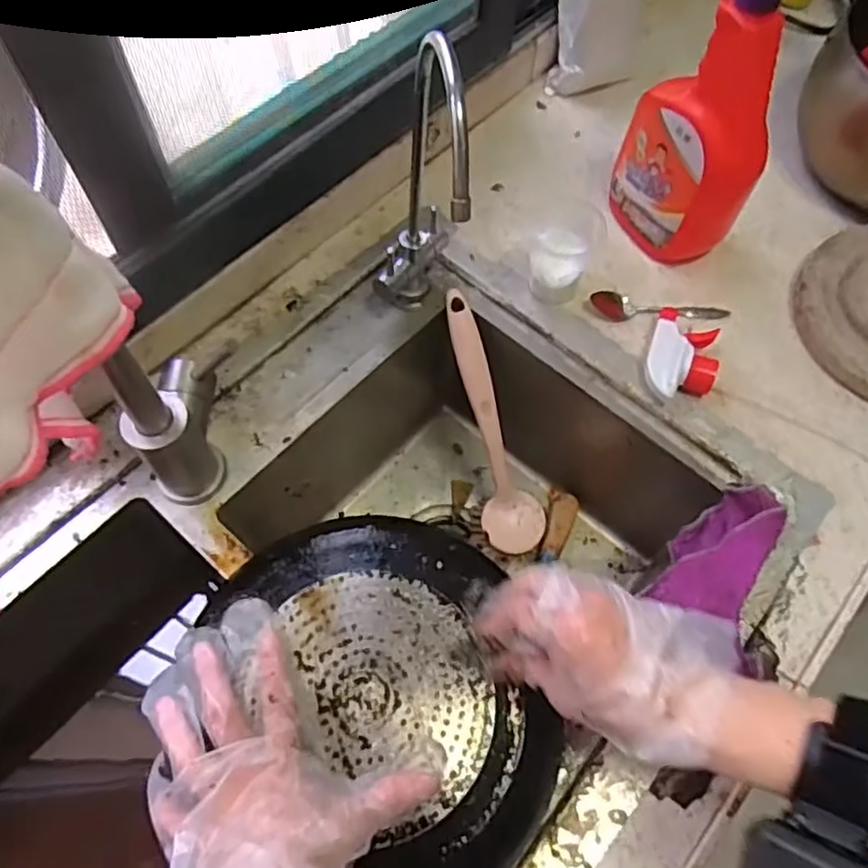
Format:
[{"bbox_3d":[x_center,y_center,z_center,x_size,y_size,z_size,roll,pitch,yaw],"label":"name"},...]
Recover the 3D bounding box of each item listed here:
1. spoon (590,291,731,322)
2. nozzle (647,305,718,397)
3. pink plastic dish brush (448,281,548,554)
[{"bbox_3d":[0.210,-0.119,0.638,0.130,0.021,0.026,0,62,-3],"label":"spoon"},{"bbox_3d":[0.218,-0.068,0.607,0.056,0.030,0.092,15,62,5],"label":"nozzle"},{"bbox_3d":[0.056,-0.007,0.674,0.058,0.027,0.264,-20,106,-13],"label":"pink plastic dish brush"}]

